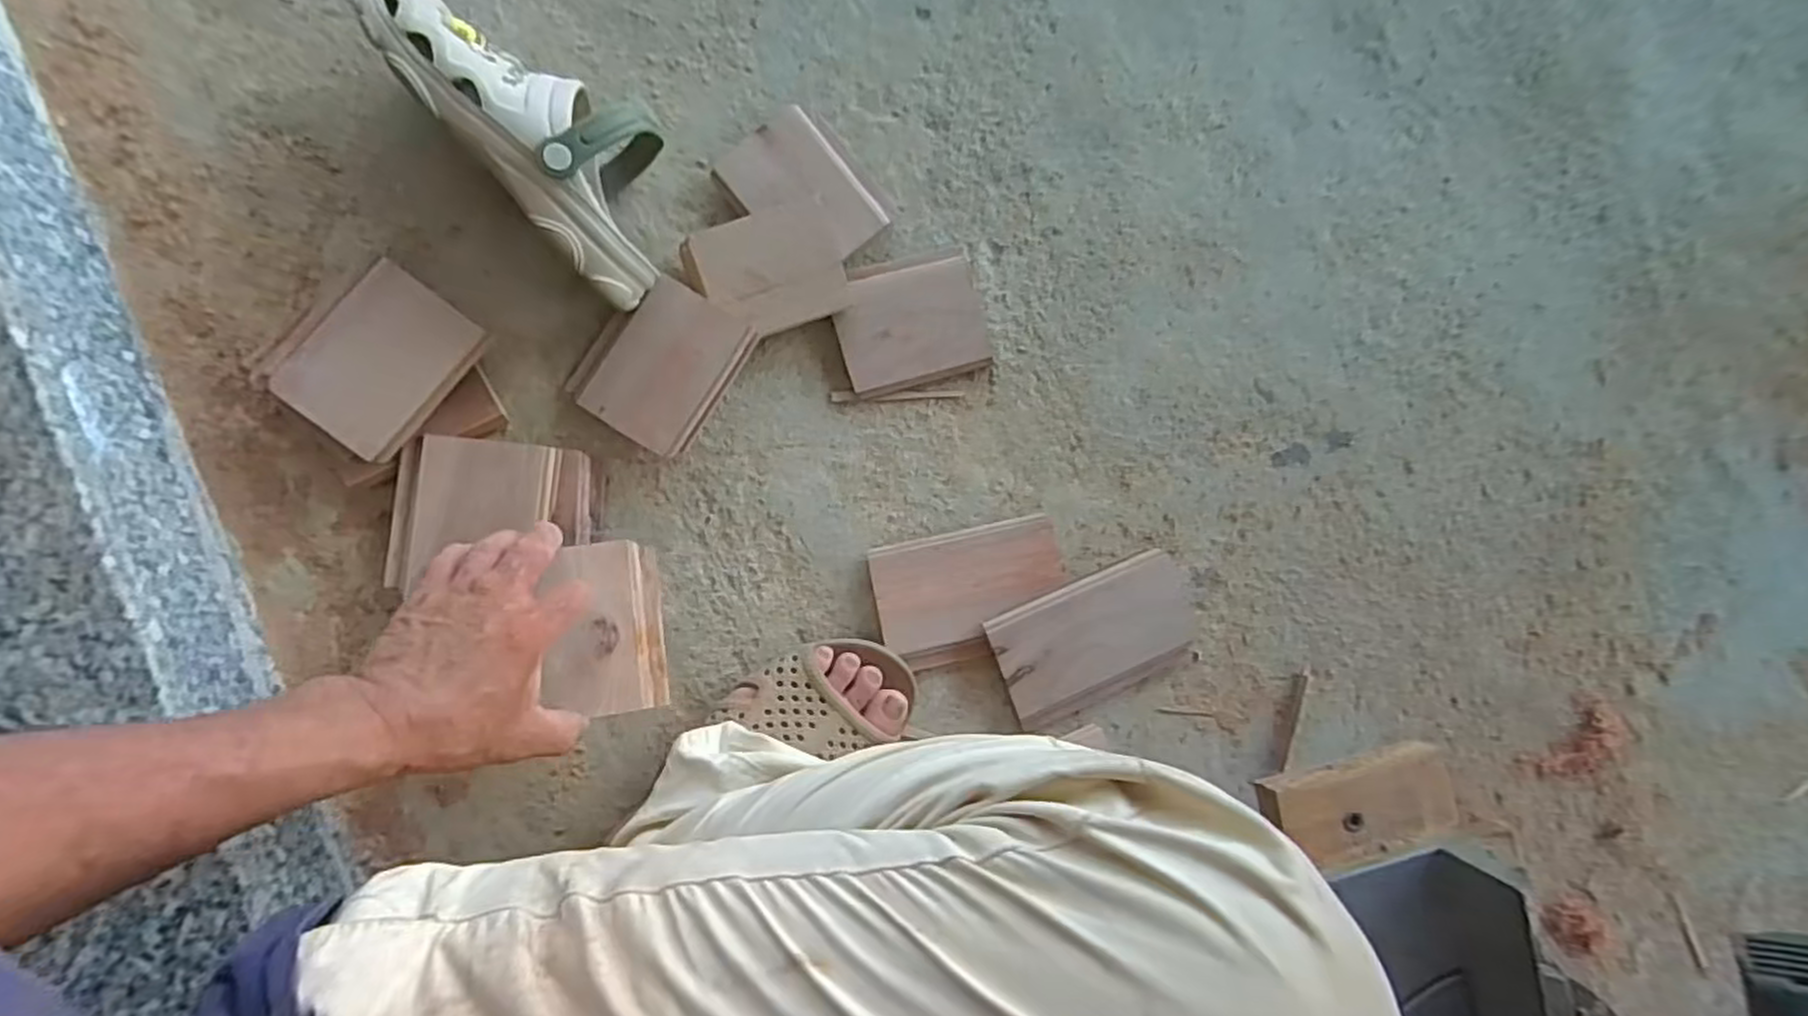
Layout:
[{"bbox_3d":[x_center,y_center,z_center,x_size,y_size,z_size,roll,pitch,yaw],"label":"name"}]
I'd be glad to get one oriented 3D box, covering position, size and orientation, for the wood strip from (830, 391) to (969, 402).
[{"bbox_3d":[-0.004,-0.089,0.600,0.105,0.004,0.007,-3,88,-9],"label":"wood strip"}]

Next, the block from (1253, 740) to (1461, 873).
[{"bbox_3d":[0.328,0.214,0.549,0.140,0.028,0.063,-11,90,-8],"label":"block"}]

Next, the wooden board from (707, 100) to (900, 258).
[{"bbox_3d":[-0.076,-0.242,0.584,0.094,0.023,0.114,-41,94,-8],"label":"wooden board"}]

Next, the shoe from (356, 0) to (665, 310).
[{"bbox_3d":[-0.236,-0.256,0.521,0.109,0.101,0.224,-43,94,-8],"label":"shoe"}]

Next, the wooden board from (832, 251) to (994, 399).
[{"bbox_3d":[0.006,-0.145,0.595,0.114,0.008,0.094,-17,99,-10],"label":"wooden board"}]

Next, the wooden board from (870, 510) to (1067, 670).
[{"bbox_3d":[0.053,0.067,0.597,0.147,0.018,0.098,-11,90,-9],"label":"wooden board"}]

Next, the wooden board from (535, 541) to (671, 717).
[{"bbox_3d":[-0.198,0.080,0.508,0.069,0.021,0.111,-6,89,-9],"label":"wooden board"}]

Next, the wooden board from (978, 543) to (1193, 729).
[{"bbox_3d":[0.156,0.104,0.608,0.168,0.017,0.101,-22,105,-9],"label":"wooden board"}]

